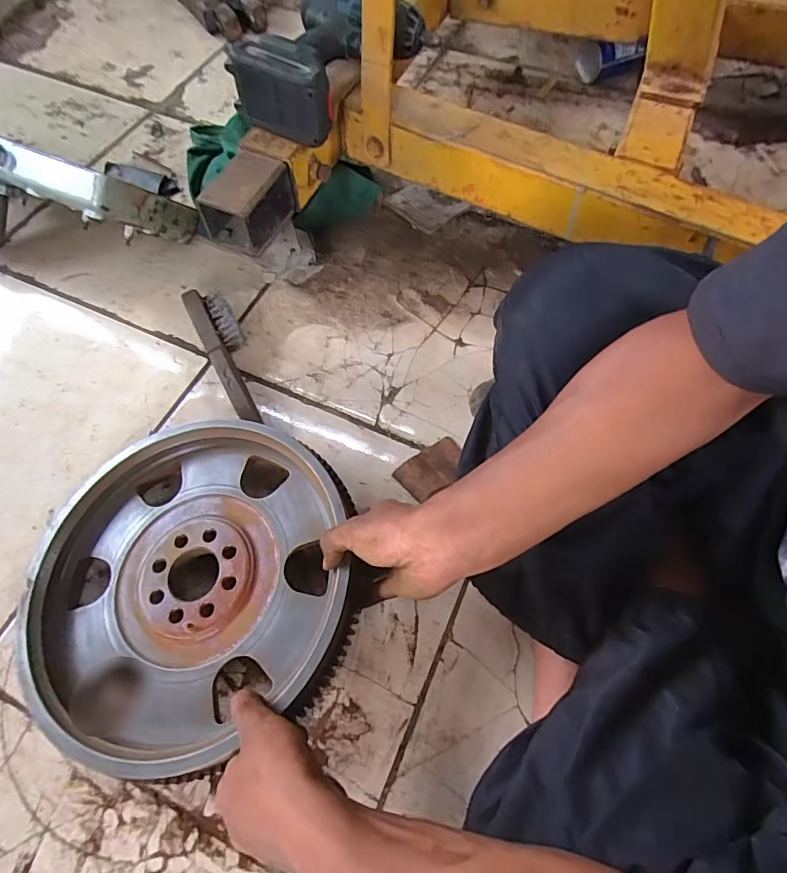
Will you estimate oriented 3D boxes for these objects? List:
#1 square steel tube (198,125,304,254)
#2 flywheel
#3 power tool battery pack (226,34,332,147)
[{"bbox_3d":[-0.169,-0.287,0.582,0.071,0.074,0.124,23,66,11],"label":"square steel tube"},{"bbox_3d":[-0.185,0.130,0.455,0.302,0.065,0.296,0,63,-1],"label":"flywheel"},{"bbox_3d":[-0.117,-0.392,0.546,0.112,0.076,0.065,25,66,12],"label":"power tool battery pack"}]

